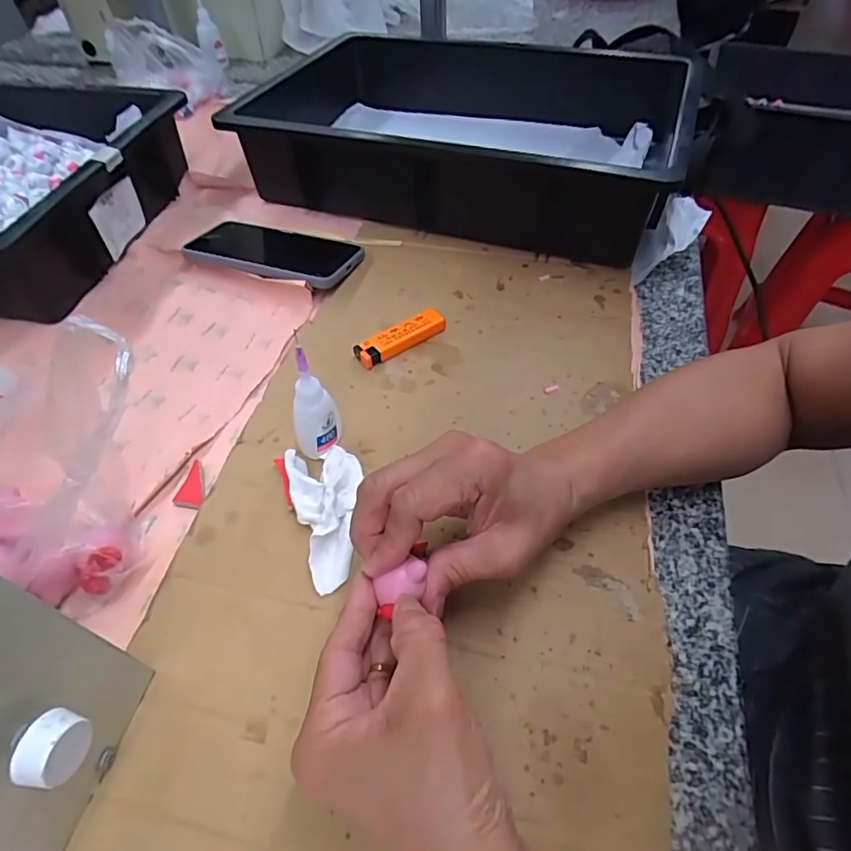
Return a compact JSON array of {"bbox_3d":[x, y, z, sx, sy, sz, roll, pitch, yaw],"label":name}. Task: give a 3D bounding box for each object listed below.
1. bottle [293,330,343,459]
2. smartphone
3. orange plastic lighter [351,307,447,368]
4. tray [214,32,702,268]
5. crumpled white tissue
[{"bbox_3d":[-0.073,-0.011,0.345,0.023,0.085,0.028,5,52,5],"label":"bottle"},{"bbox_3d":[-0.145,-0.170,0.511,0.162,0.017,0.082,15,42,15],"label":"smartphone"},{"bbox_3d":[-0.020,-0.072,0.435,0.079,0.016,0.023,-28,56,-20],"label":"orange plastic lighter"},{"bbox_3d":[0.051,-0.326,0.588,0.422,0.100,0.339,15,53,13],"label":"tray"},{"bbox_3d":[-0.059,0.053,0.334,0.046,0.022,0.095,-14,53,-10],"label":"crumpled white tissue"}]

